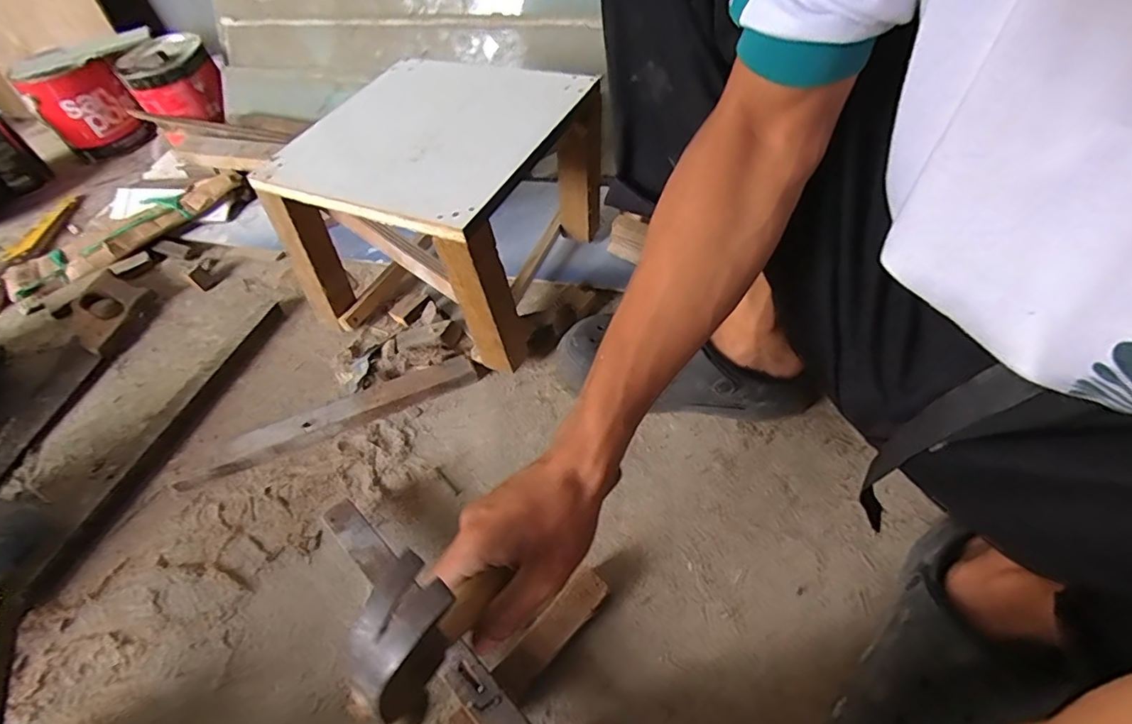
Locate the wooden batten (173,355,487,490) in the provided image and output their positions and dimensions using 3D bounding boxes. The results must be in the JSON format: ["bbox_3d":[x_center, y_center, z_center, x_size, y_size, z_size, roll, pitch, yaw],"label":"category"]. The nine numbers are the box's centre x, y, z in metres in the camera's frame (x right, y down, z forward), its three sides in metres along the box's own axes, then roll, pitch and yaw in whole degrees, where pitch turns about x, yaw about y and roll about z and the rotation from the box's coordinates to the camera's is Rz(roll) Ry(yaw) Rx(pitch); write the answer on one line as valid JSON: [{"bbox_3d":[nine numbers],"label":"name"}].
[{"bbox_3d":[-0.267,0.064,0.631,0.328,0.025,0.036,-21,53,-11],"label":"wooden batten"}]

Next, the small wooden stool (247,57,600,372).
[{"bbox_3d":[-0.145,-0.184,0.681,0.290,0.239,0.291,18,56,18],"label":"small wooden stool"}]

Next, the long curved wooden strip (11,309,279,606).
[{"bbox_3d":[-0.460,0.078,0.639,0.028,0.023,0.394,11,54,13],"label":"long curved wooden strip"}]

